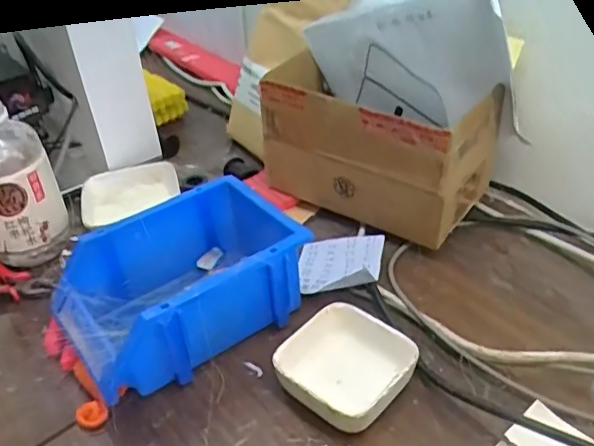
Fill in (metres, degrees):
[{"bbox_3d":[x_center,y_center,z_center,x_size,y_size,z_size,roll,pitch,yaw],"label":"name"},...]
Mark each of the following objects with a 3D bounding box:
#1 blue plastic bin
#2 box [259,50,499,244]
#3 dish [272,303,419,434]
[{"bbox_3d":[-0.088,0.047,0.483,0.195,0.079,0.126,-26,43,-26],"label":"blue plastic bin"},{"bbox_3d":[0.074,-0.072,0.573,0.201,0.132,0.105,21,44,29],"label":"box"},{"bbox_3d":[0.035,0.104,0.430,0.086,0.032,0.085,28,48,35],"label":"dish"}]

